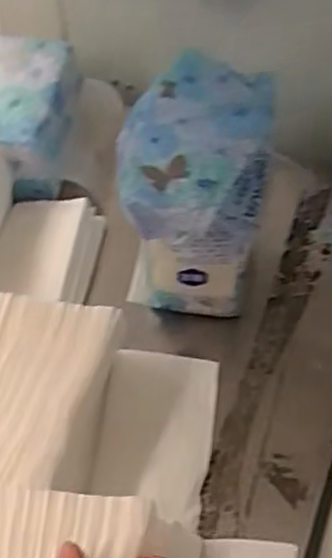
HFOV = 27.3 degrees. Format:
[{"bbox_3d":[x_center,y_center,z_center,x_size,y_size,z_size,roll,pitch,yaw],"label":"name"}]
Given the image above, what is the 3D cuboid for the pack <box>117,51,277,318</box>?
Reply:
[{"bbox_3d":[0.025,-0.072,0.596,0.115,0.188,0.170,11,54,7],"label":"pack"}]

